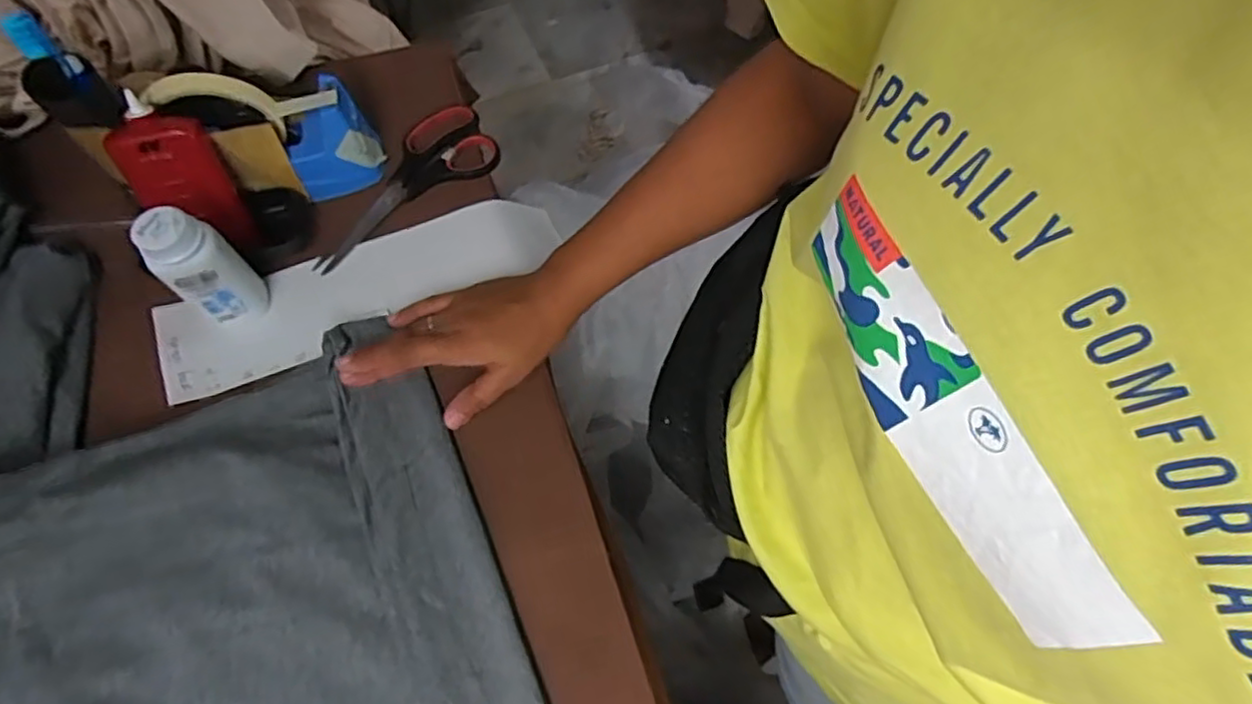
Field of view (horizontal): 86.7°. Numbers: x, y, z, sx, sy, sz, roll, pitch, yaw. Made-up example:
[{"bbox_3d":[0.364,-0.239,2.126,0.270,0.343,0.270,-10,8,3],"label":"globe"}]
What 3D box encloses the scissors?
[{"bbox_3d":[-0.187,-0.140,0.540,0.177,0.012,0.071,-37,72,-16],"label":"scissors"}]

